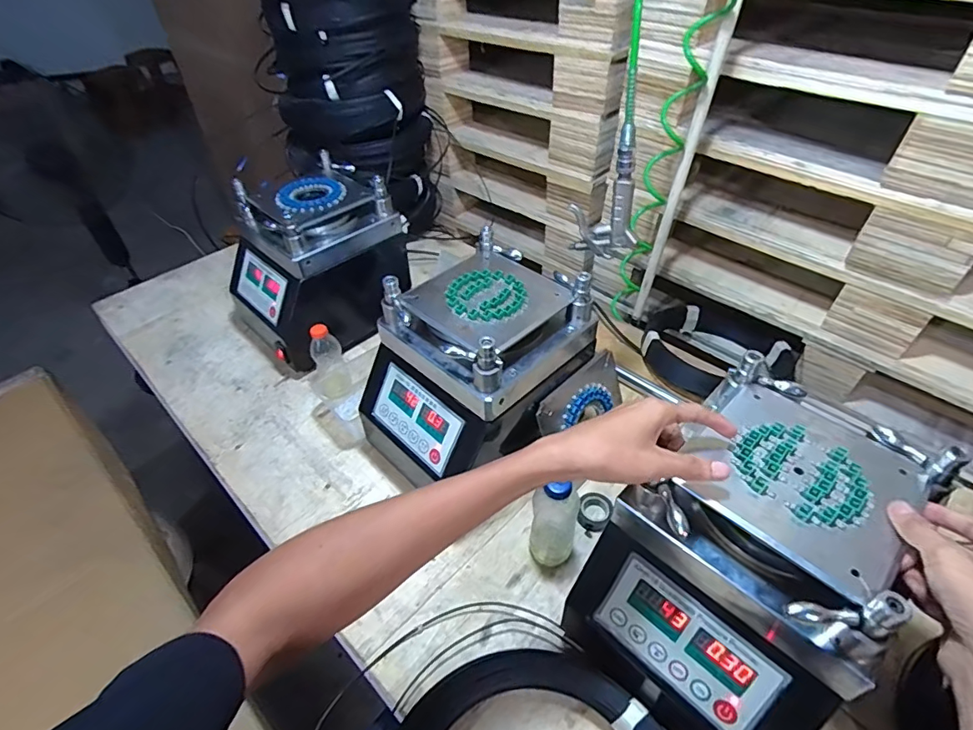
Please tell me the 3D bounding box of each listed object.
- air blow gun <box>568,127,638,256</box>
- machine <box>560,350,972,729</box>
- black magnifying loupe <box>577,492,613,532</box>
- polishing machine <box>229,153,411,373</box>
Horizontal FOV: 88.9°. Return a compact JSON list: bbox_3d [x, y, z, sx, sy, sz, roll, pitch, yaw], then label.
[{"bbox_3d":[0.156,-0.217,0.644,0.086,0.169,0.021,12,46,15],"label":"air blow gun"},{"bbox_3d":[0.253,0.194,0.495,0.268,0.242,0.209,-34,52,-28],"label":"machine"},{"bbox_3d":[0.154,0.208,0.705,0.045,0.022,0.047,-2,44,2],"label":"black magnifying loupe"},{"bbox_3d":[-0.316,-0.192,0.946,0.225,0.275,0.312,29,53,29],"label":"polishing machine"}]

